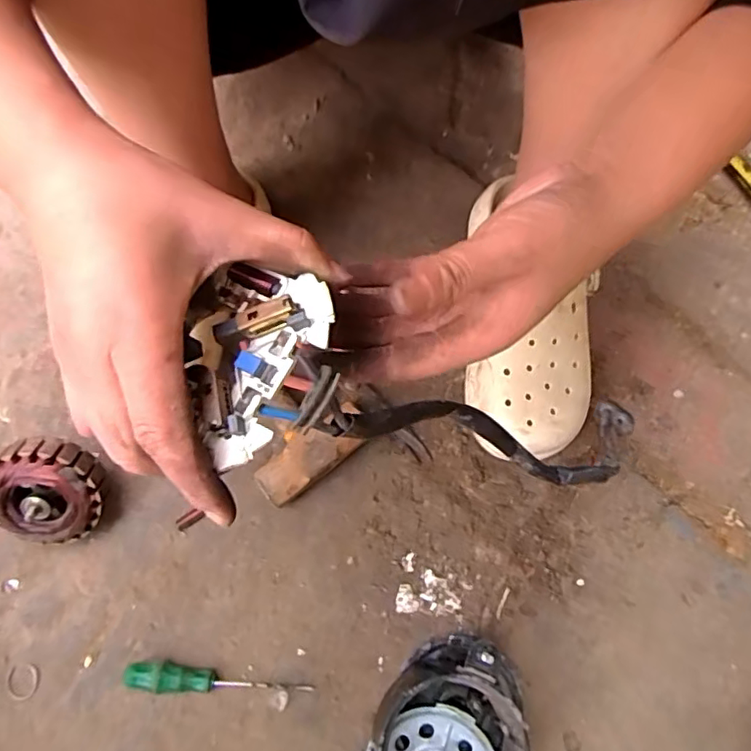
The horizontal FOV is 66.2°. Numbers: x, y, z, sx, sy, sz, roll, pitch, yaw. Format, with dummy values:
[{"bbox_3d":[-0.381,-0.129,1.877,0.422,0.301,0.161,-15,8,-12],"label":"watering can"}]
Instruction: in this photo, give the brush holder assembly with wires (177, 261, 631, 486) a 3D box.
[{"bbox_3d":[0.053,0.020,0.308,0.303,0.056,0.080,15,75,-36],"label":"brush holder assembly with wires"}]

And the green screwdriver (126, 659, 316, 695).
[{"bbox_3d":[-0.127,0.242,0.458,0.147,0.023,0.021,3,78,0],"label":"green screwdriver"}]

